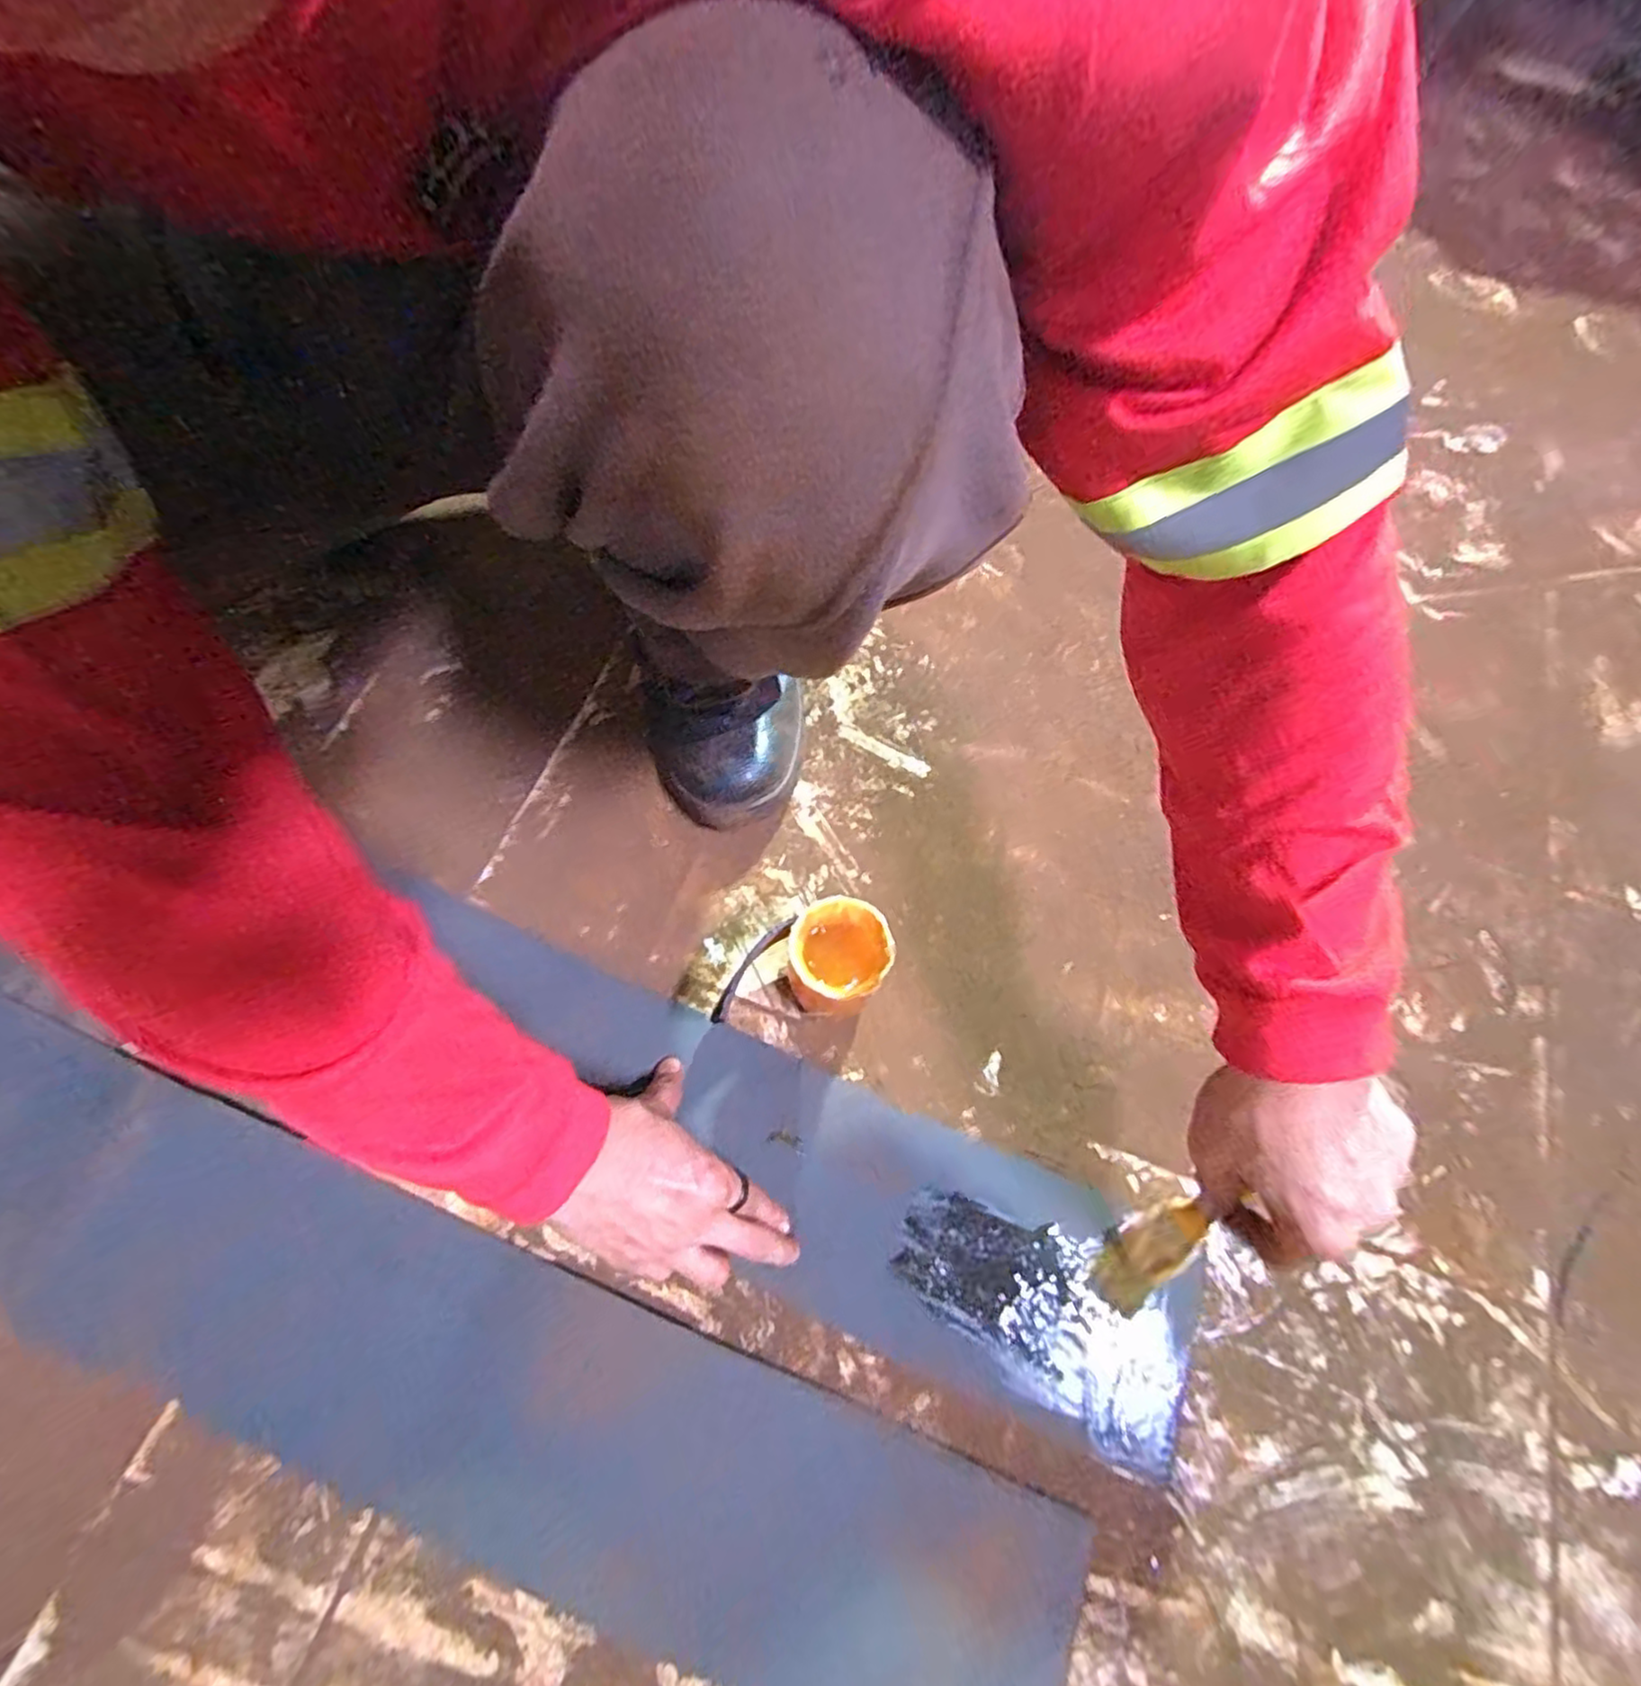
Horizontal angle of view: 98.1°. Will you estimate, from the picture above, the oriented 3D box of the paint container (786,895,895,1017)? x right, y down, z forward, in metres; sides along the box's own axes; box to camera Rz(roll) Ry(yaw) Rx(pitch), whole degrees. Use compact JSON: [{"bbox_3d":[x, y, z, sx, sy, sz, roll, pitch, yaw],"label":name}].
[{"bbox_3d":[0.009,0.075,0.444,0.056,0.083,0.058,1,67,-3],"label":"paint container"}]

